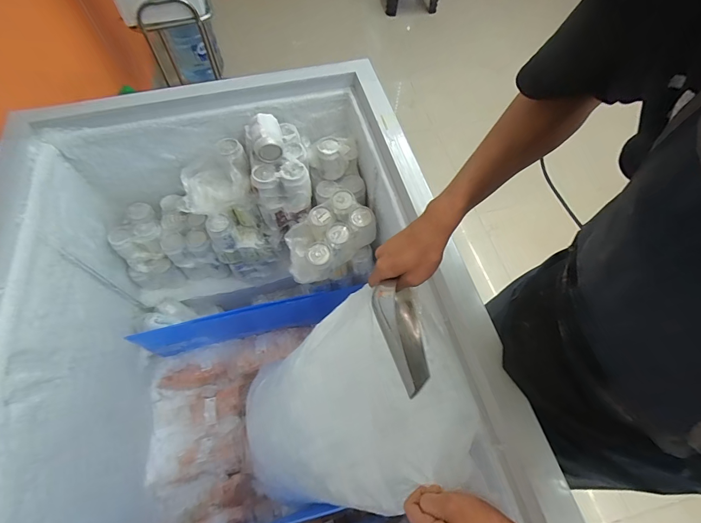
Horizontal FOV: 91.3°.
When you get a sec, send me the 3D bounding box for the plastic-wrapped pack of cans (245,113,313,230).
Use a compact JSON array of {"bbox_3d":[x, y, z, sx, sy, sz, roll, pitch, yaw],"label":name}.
[{"bbox_3d":[-0.174,-0.221,0.838,0.126,0.240,0.189,-13,62,-7],"label":"plastic-wrapped pack of cans"}]

